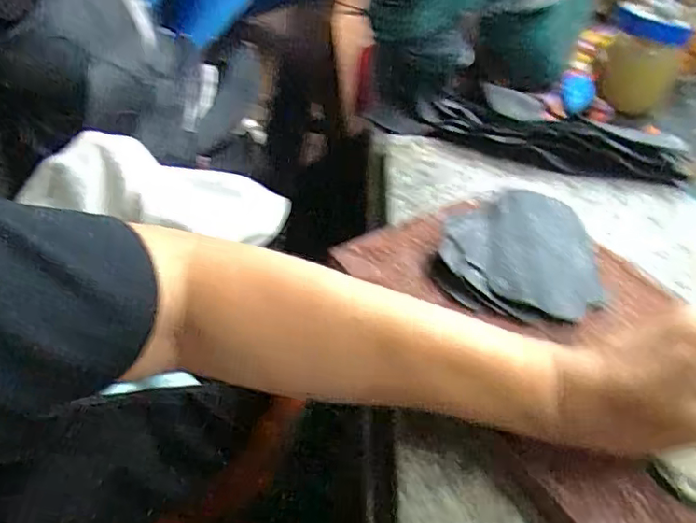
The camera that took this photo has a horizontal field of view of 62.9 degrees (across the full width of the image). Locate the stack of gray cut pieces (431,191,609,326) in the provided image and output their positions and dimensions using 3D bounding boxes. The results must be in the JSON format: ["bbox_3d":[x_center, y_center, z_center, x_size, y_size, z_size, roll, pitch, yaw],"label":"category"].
[{"bbox_3d":[0.122,-0.009,0.398,0.107,0.016,0.119,15,47,12],"label":"stack of gray cut pieces"}]

